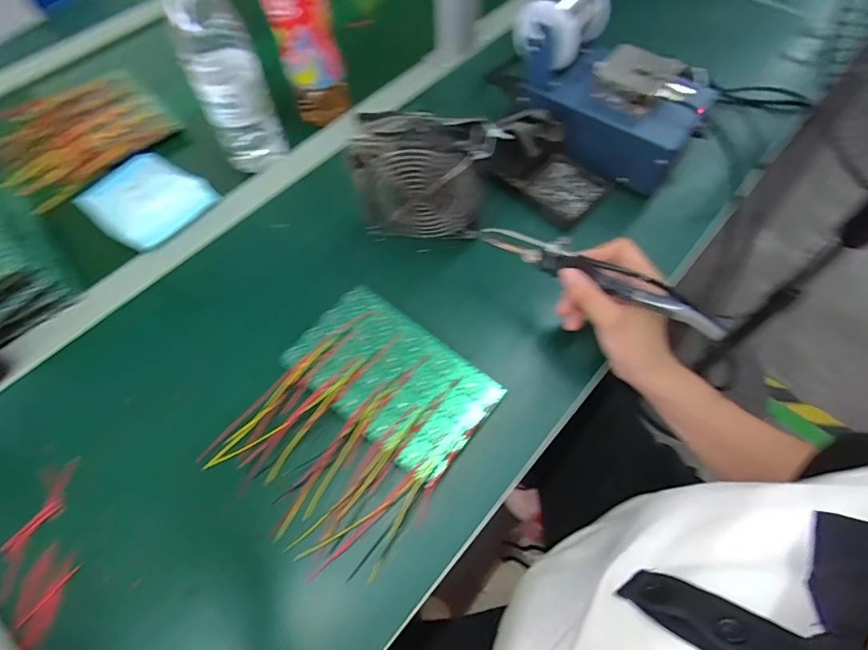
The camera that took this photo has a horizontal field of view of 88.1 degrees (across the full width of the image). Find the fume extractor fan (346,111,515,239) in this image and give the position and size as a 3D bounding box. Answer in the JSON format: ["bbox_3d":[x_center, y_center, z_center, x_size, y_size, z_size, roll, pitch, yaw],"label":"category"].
[{"bbox_3d":[-0.009,-0.134,0.444,0.125,0.140,0.044,5,62,3],"label":"fume extractor fan"}]

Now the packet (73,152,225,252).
[{"bbox_3d":[-0.319,-0.141,0.495,0.116,0.023,0.103,31,66,16],"label":"packet"}]

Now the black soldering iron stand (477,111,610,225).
[{"bbox_3d":[0.124,-0.177,0.483,0.129,0.071,0.083,34,67,17],"label":"black soldering iron stand"}]

